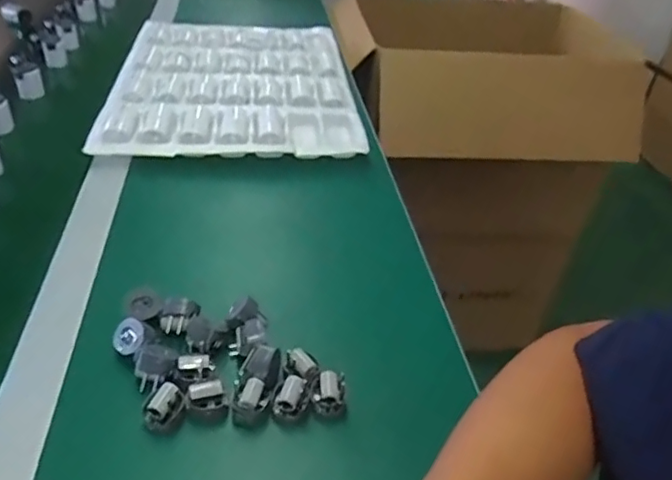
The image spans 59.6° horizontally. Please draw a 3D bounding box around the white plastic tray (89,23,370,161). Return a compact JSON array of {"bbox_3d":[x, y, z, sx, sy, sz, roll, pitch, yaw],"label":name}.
[{"bbox_3d":[-0.138,-0.219,0.823,0.306,0.033,0.414,0,37,-7],"label":"white plastic tray"}]

